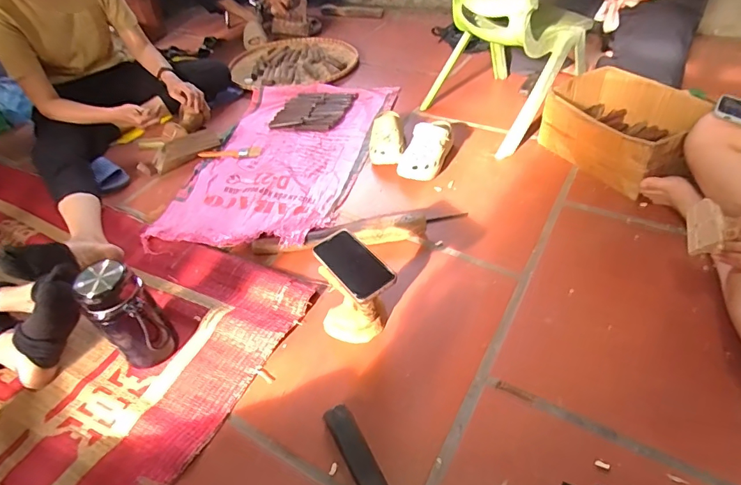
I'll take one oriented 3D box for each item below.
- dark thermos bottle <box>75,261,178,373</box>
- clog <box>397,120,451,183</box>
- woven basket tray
[{"bbox_3d":[-0.440,0.125,0.785,0.101,0.216,0.133,-38,52,-26],"label":"dark thermos bottle"},{"bbox_3d":[0.156,-0.258,1.172,0.098,0.098,0.217,16,50,23],"label":"clog"},{"bbox_3d":[-0.296,-0.726,1.727,0.472,0.034,0.424,-9,48,-2],"label":"woven basket tray"}]

